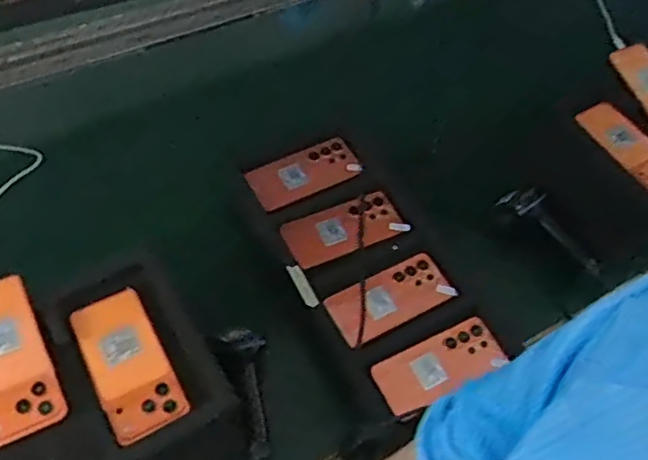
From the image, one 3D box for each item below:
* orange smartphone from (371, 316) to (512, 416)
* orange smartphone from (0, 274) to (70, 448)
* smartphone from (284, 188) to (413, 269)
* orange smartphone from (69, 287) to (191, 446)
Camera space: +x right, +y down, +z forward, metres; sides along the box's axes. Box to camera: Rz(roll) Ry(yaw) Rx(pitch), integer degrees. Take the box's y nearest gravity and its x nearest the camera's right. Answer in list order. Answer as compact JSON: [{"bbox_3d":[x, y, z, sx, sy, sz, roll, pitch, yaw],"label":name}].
[{"bbox_3d":[0.143,0.166,0.791,0.165,0.012,0.074,-22,60,-19],"label":"orange smartphone"},{"bbox_3d":[-0.325,0.130,0.650,0.080,0.009,0.164,-23,75,-19],"label":"orange smartphone"},{"bbox_3d":[0.029,-0.004,0.891,0.170,0.009,0.082,-19,59,-17],"label":"smartphone"},{"bbox_3d":[-0.208,0.140,0.676,0.077,0.011,0.163,-23,60,-19],"label":"orange smartphone"}]

